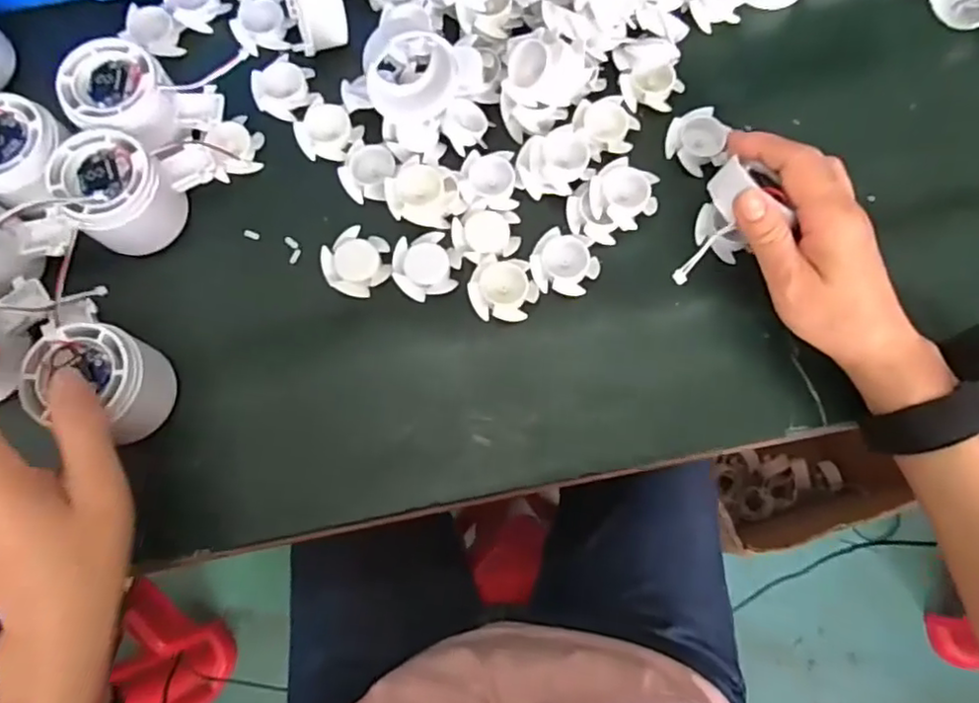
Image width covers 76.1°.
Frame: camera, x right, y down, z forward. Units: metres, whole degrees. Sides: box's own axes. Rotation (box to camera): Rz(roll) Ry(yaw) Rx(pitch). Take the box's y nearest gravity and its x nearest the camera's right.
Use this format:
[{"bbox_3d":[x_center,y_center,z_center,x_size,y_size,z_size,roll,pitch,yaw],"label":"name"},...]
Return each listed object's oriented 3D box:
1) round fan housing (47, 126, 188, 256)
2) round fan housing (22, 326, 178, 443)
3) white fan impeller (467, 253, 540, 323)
[{"bbox_3d":[-0.215,-0.092,0.365,0.064,0.043,0.059,0,77,-1],"label":"round fan housing"},{"bbox_3d":[-0.206,0.018,0.334,0.051,0.048,0.054,0,77,-1],"label":"round fan housing"},{"bbox_3d":[0.009,-0.037,0.373,0.039,0.010,0.037,0,77,-1],"label":"white fan impeller"}]

